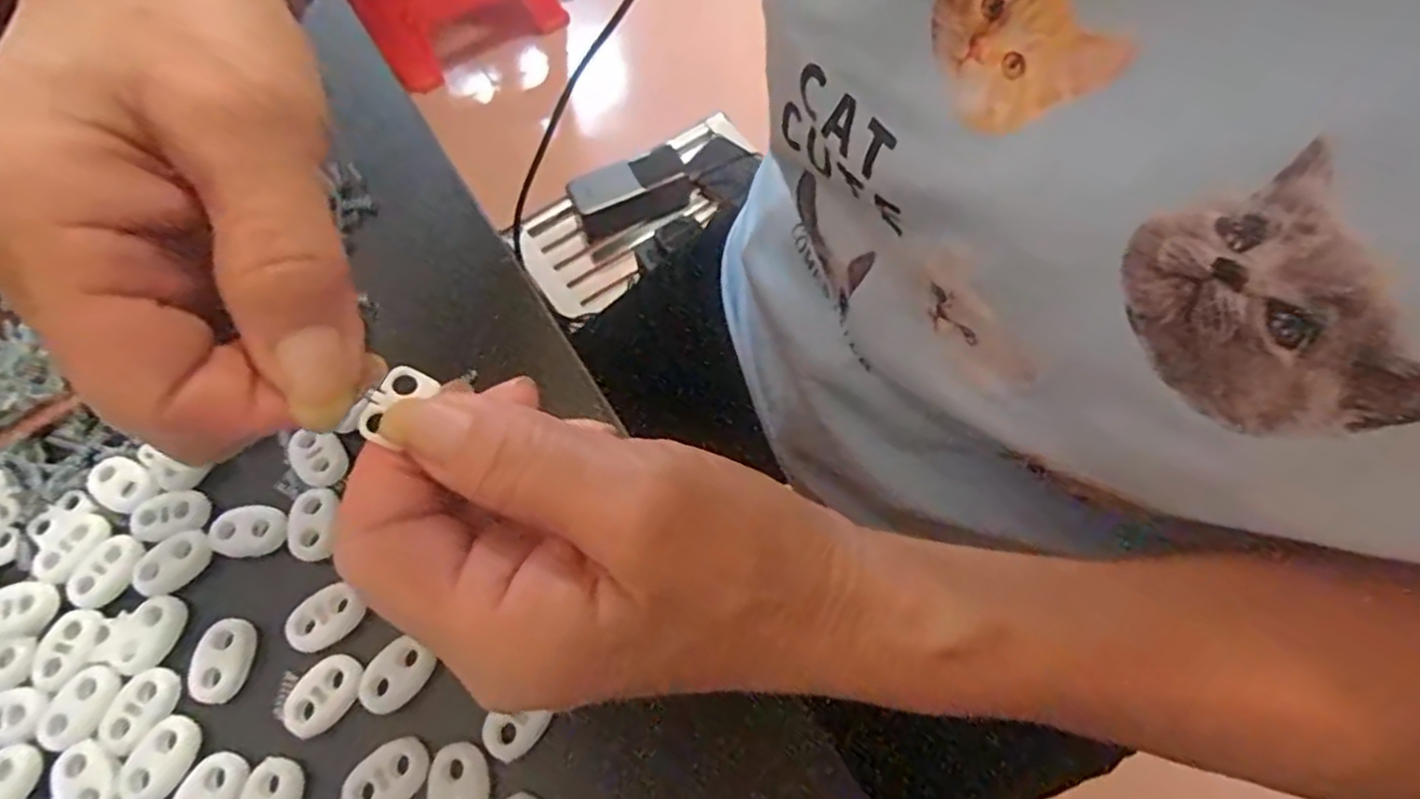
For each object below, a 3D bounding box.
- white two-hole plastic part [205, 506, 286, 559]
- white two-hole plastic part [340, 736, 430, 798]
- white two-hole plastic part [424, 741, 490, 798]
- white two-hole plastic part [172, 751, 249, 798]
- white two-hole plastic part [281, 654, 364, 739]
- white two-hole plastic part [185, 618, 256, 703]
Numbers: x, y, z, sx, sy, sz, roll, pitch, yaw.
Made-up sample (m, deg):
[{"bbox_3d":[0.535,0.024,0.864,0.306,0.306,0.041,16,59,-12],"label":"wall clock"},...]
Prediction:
[{"bbox_3d":[-0.143,0.040,0.221,0.023,0.004,0.015,0,63,2],"label":"white two-hole plastic part"},{"bbox_3d":[-0.086,0.100,0.187,0.022,0.004,0.014,-35,67,-15],"label":"white two-hole plastic part"},{"bbox_3d":[-0.066,0.102,0.185,0.016,0.004,0.022,-17,64,-6],"label":"white two-hole plastic part"},{"bbox_3d":[-0.134,0.105,0.187,0.015,0.004,0.022,18,65,11],"label":"white two-hole plastic part"},{"bbox_3d":[-0.108,0.081,0.196,0.022,0.004,0.015,-42,69,-17],"label":"white two-hole plastic part"},{"bbox_3d":[-0.140,0.075,0.204,0.015,0.004,0.022,7,64,6],"label":"white two-hole plastic part"}]

